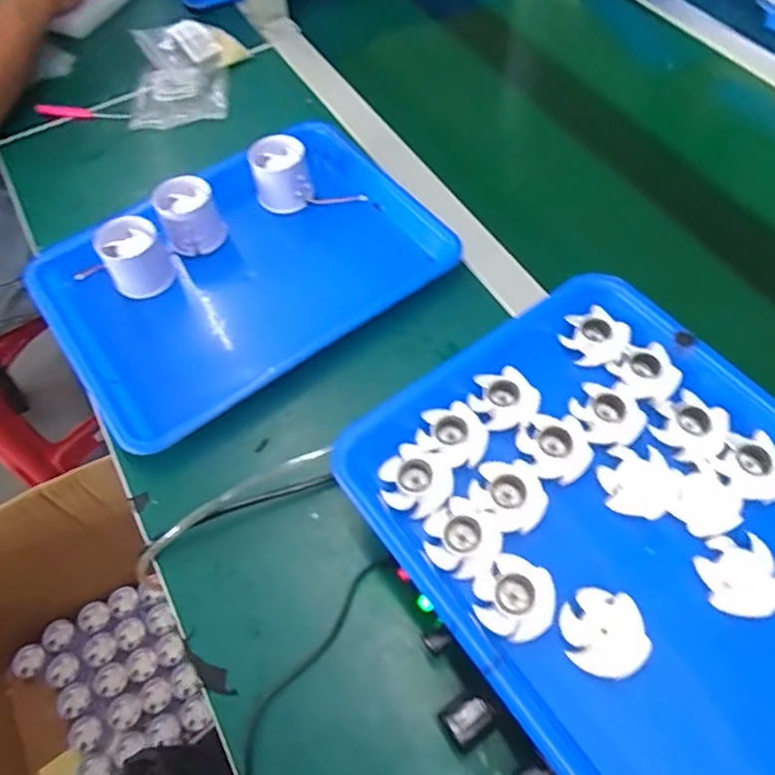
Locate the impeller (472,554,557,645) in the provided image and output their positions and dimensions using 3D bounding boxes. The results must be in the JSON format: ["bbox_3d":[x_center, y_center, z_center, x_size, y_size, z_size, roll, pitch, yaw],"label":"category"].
[{"bbox_3d":[0.072,0.118,0.342,0.044,0.014,0.041,-1,59,2],"label":"impeller"}]

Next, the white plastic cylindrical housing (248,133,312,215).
[{"bbox_3d":[-0.105,-0.208,0.605,0.053,0.064,0.048,-12,60,-5],"label":"white plastic cylindrical housing"}]

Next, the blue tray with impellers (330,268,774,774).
[{"bbox_3d":[0.156,0.092,0.355,0.250,0.030,0.330,-34,64,-16],"label":"blue tray with impellers"}]

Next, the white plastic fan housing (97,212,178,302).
[{"bbox_3d":[-0.228,-0.120,0.556,0.054,0.060,0.044,-21,61,-10],"label":"white plastic fan housing"}]

